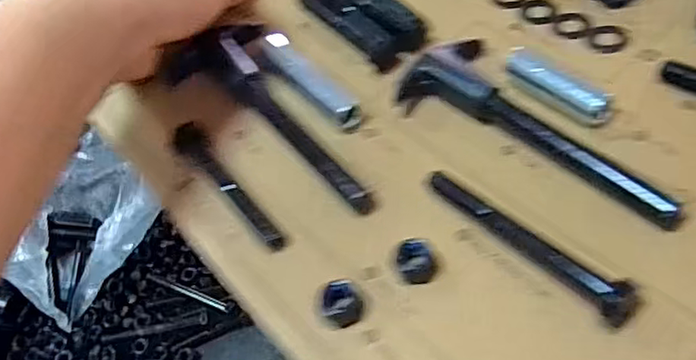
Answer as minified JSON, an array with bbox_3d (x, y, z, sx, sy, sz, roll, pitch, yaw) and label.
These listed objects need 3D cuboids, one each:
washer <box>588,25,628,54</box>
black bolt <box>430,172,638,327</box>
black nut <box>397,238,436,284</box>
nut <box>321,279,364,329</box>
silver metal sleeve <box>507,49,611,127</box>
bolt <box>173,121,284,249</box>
[{"bbox_3d":[0.126,-0.069,0.292,0.017,0.004,0.019,-21,51,6],"label":"washer"},{"bbox_3d":[0.066,0.022,0.227,0.013,0.018,0.089,-29,40,-20],"label":"black bolt"},{"bbox_3d":[0.026,0.031,0.230,0.014,0.011,0.012,3,49,8],"label":"black nut"},{"bbox_3d":[-0.002,0.046,0.225,0.015,0.011,0.013,-9,49,-3],"label":"nut"},{"bbox_3d":[0.092,-0.041,0.267,0.010,0.014,0.049,-35,55,-24],"label":"silver metal sleeve"},{"bbox_3d":[-0.054,0.001,0.266,0.012,0.014,0.079,-31,53,-21],"label":"bolt"}]

